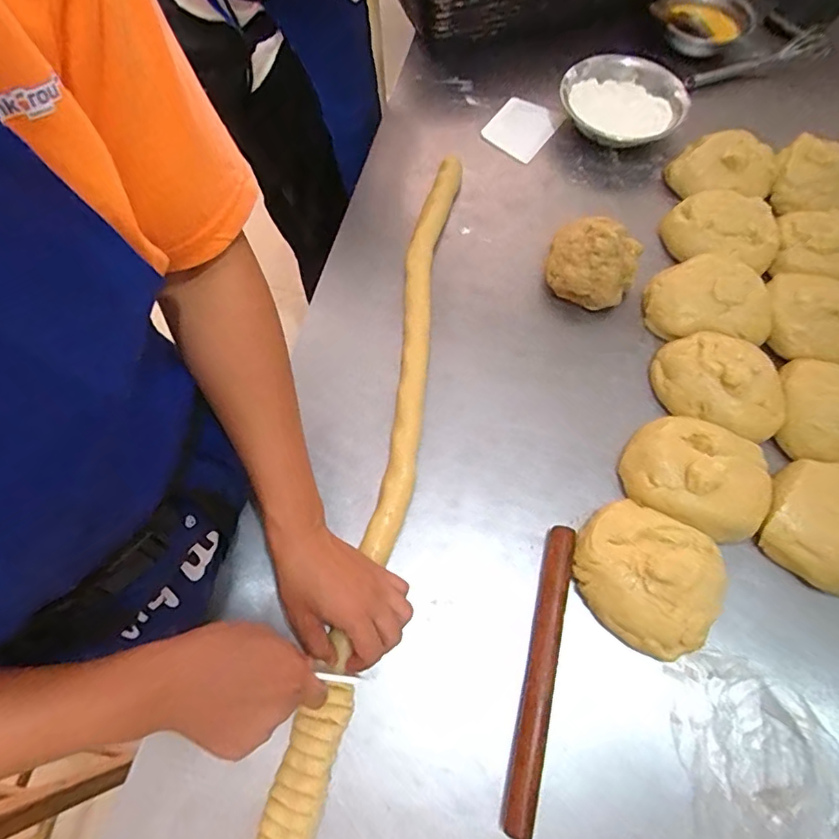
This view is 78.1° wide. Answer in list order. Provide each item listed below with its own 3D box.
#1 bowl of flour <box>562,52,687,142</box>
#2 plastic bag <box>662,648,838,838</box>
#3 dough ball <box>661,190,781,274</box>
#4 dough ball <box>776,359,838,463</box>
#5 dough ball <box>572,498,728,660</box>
[{"bbox_3d":[0.311,-0.500,0.805,0.159,0.054,0.174,0,66,0],"label":"bowl of flour"},{"bbox_3d":[0.318,0.337,0.448,0.150,0.065,0.240,1,66,0],"label":"plastic bag"},{"bbox_3d":[0.421,-0.266,0.719,0.148,0.044,0.128,29,69,12],"label":"dough ball"},{"bbox_3d":[0.490,-0.006,0.602,0.116,0.051,0.125,0,66,0],"label":"dough ball"},{"bbox_3d":[0.232,0.159,0.533,0.140,0.055,0.128,0,66,0],"label":"dough ball"}]

